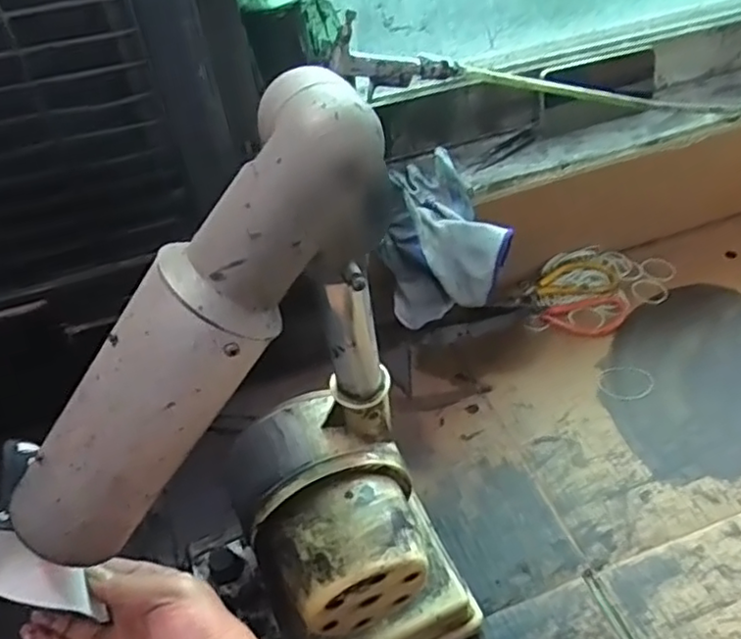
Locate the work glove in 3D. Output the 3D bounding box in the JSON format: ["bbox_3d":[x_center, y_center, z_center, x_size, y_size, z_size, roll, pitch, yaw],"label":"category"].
[{"bbox_3d":[0.064,-0.081,0.677,0.116,0.108,0.170,-13,45,-6],"label":"work glove"}]

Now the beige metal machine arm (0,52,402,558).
[{"bbox_3d":[-0.085,0.010,0.310,0.267,0.059,0.055,-52,46,14],"label":"beige metal machine arm"}]

